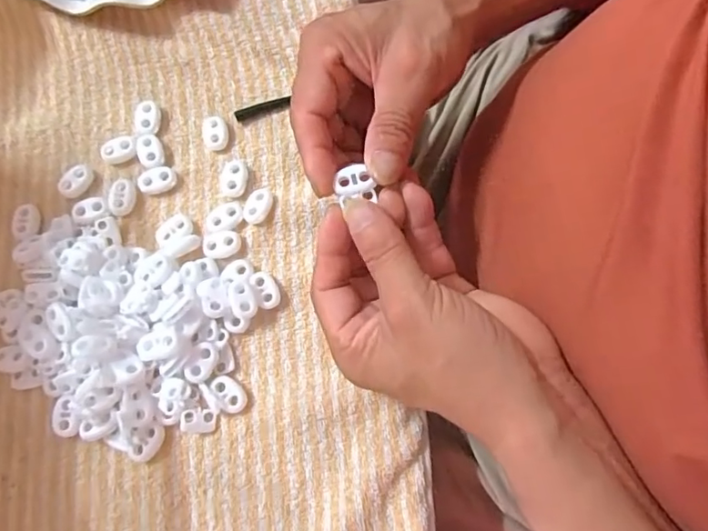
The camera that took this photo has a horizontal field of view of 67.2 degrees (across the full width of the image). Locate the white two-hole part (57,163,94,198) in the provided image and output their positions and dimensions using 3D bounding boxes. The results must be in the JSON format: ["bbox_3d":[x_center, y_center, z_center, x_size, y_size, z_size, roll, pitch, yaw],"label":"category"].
[{"bbox_3d":[-0.168,-0.052,0.323,0.015,0.007,0.024,27,77,8],"label":"white two-hole part"}]

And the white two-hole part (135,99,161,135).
[{"bbox_3d":[-0.128,-0.092,0.331,0.014,0.006,0.021,7,75,3],"label":"white two-hole part"}]

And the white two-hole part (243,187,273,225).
[{"bbox_3d":[-0.057,-0.036,0.314,0.015,0.005,0.022,28,78,8],"label":"white two-hole part"}]

